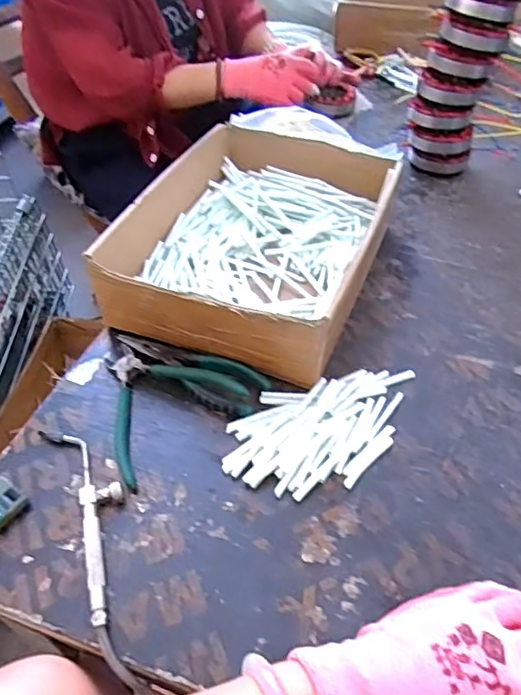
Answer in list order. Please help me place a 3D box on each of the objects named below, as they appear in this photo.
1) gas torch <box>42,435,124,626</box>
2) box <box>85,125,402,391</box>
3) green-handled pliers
[{"bbox_3d":[-0.130,0.125,0.422,0.045,0.011,0.172,-19,49,-17],"label":"gas torch"},{"bbox_3d":[0.005,-0.123,0.608,0.238,0.091,0.332,16,49,15],"label":"box"},{"bbox_3d":[-0.098,0.046,0.487,0.117,0.013,0.133,35,56,28],"label":"green-handled pliers"}]

